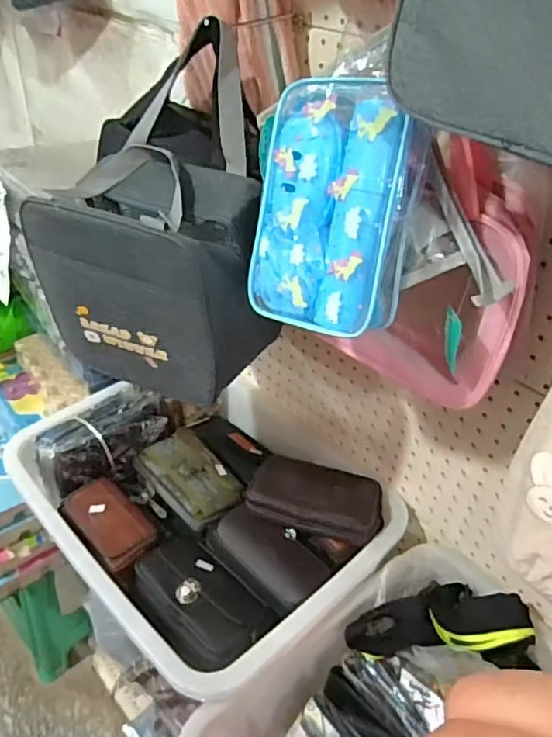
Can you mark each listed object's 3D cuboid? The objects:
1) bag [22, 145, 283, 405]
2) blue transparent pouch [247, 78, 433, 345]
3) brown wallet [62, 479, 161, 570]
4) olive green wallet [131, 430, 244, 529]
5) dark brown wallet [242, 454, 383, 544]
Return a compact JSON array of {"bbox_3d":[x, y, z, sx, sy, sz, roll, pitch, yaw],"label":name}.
[{"bbox_3d":[-0.139,-0.098,0.641,0.255,0.217,0.135,17,38,15],"label":"bag"},{"bbox_3d":[0.050,-0.139,0.510,0.138,0.208,0.055,21,18,31],"label":"blue transparent pouch"},{"bbox_3d":[-0.235,0.218,0.816,0.080,0.027,0.160,-28,48,-36],"label":"brown wallet"},{"bbox_3d":[-0.134,0.165,0.884,0.103,0.035,0.170,-23,45,-32],"label":"olive green wallet"},{"bbox_3d":[0.058,0.183,0.827,0.197,0.048,0.095,14,38,11],"label":"dark brown wallet"}]

